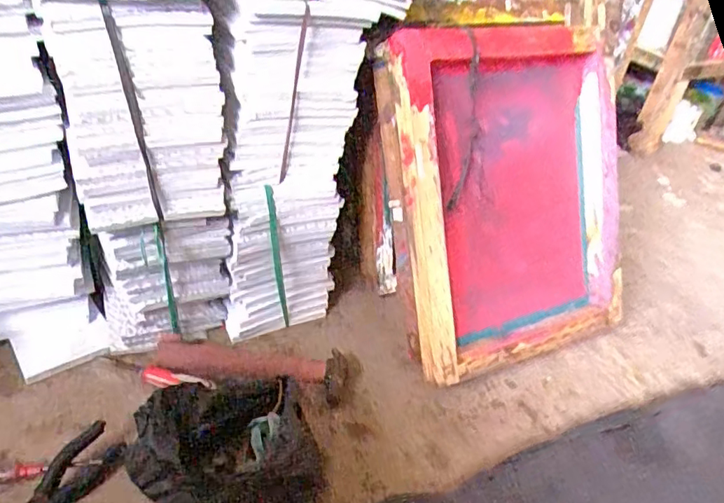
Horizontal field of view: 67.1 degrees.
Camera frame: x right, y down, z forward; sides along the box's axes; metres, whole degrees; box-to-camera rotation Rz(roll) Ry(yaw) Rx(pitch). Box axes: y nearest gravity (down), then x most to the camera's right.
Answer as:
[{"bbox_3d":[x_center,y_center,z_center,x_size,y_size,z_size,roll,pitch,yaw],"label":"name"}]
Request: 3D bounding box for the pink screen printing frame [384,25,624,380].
[{"bbox_3d":[0.223,-0.081,0.825,0.376,0.488,0.098,-15,14,-27],"label":"pink screen printing frame"}]

